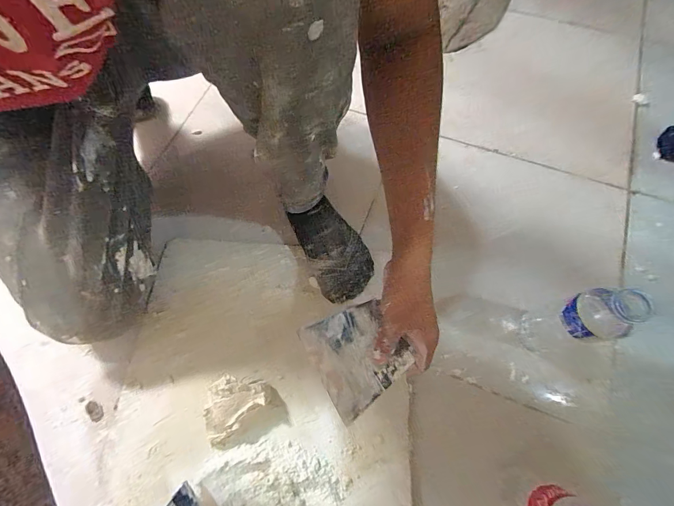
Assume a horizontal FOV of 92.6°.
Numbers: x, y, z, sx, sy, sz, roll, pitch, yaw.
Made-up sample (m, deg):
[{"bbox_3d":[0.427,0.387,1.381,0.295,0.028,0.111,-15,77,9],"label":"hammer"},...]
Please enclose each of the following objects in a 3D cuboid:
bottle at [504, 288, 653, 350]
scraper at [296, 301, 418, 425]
[{"bbox_3d":[0.277,0.085,0.394,0.052,0.183,0.051,-12,69,-3],"label":"bottle"},{"bbox_3d":[0.021,0.110,0.355,0.096,0.006,0.103,-34,69,-1],"label":"scraper"}]

